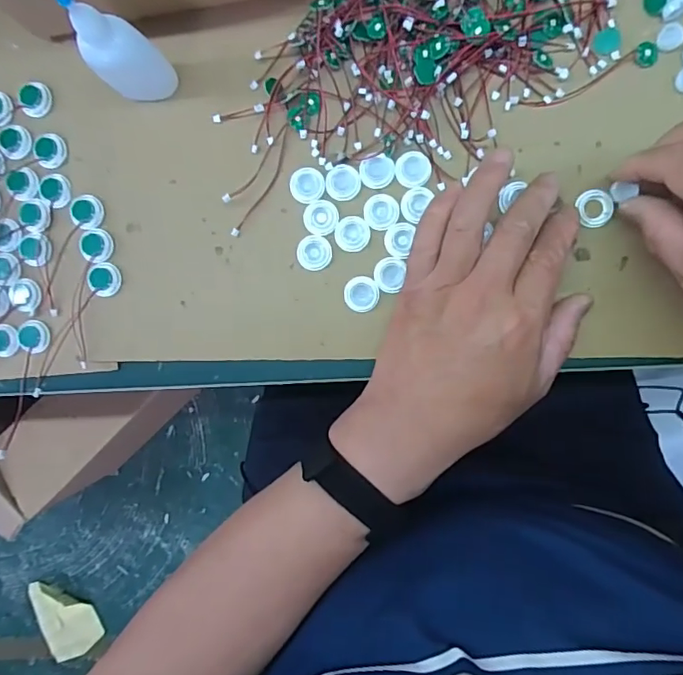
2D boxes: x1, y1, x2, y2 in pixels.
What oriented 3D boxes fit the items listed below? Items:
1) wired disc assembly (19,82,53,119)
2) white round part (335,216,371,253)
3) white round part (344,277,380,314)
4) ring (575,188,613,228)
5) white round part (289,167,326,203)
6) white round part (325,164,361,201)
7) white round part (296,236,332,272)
[{"bbox_3d":[-0.210,-0.163,0.357,0.019,0.007,0.023,34,96,4],"label":"wired disc assembly"},{"bbox_3d":[0.007,-0.068,0.341,0.023,0.004,0.022,0,93,6],"label":"white round part"},{"bbox_3d":[0.013,-0.028,0.344,0.023,0.005,0.023,0,93,6],"label":"white round part"},{"bbox_3d":[0.159,-0.081,0.326,0.022,0.005,0.023,0,93,6],"label":"ring"},{"bbox_3d":[-0.023,-0.100,0.342,0.023,0.004,0.022,0,93,6],"label":"white round part"},{"bbox_3d":[0.001,-0.101,0.340,0.022,0.004,0.023,0,93,6],"label":"white round part"},{"bbox_3d":[-0.018,-0.056,0.345,0.022,0.004,0.022,0,93,6],"label":"white round part"}]

